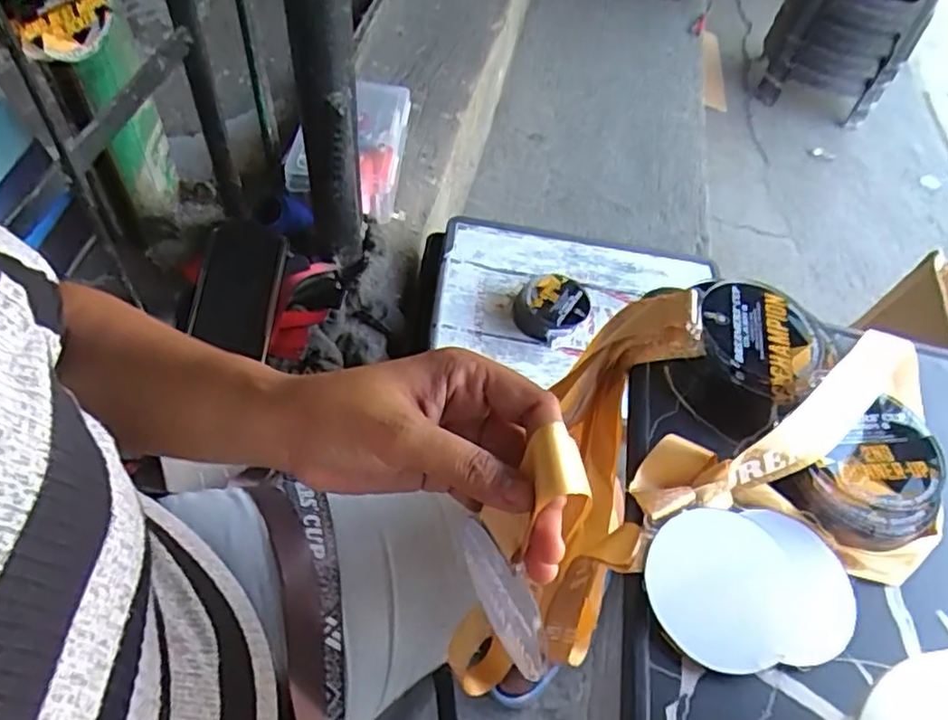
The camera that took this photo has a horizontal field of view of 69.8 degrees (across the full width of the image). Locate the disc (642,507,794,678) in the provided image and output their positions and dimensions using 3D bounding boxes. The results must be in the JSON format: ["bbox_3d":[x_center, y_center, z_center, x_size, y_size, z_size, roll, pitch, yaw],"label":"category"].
[{"bbox_3d":[0.115,0.105,0.319,0.066,0.005,0.073,19,55,5],"label":"disc"}]

